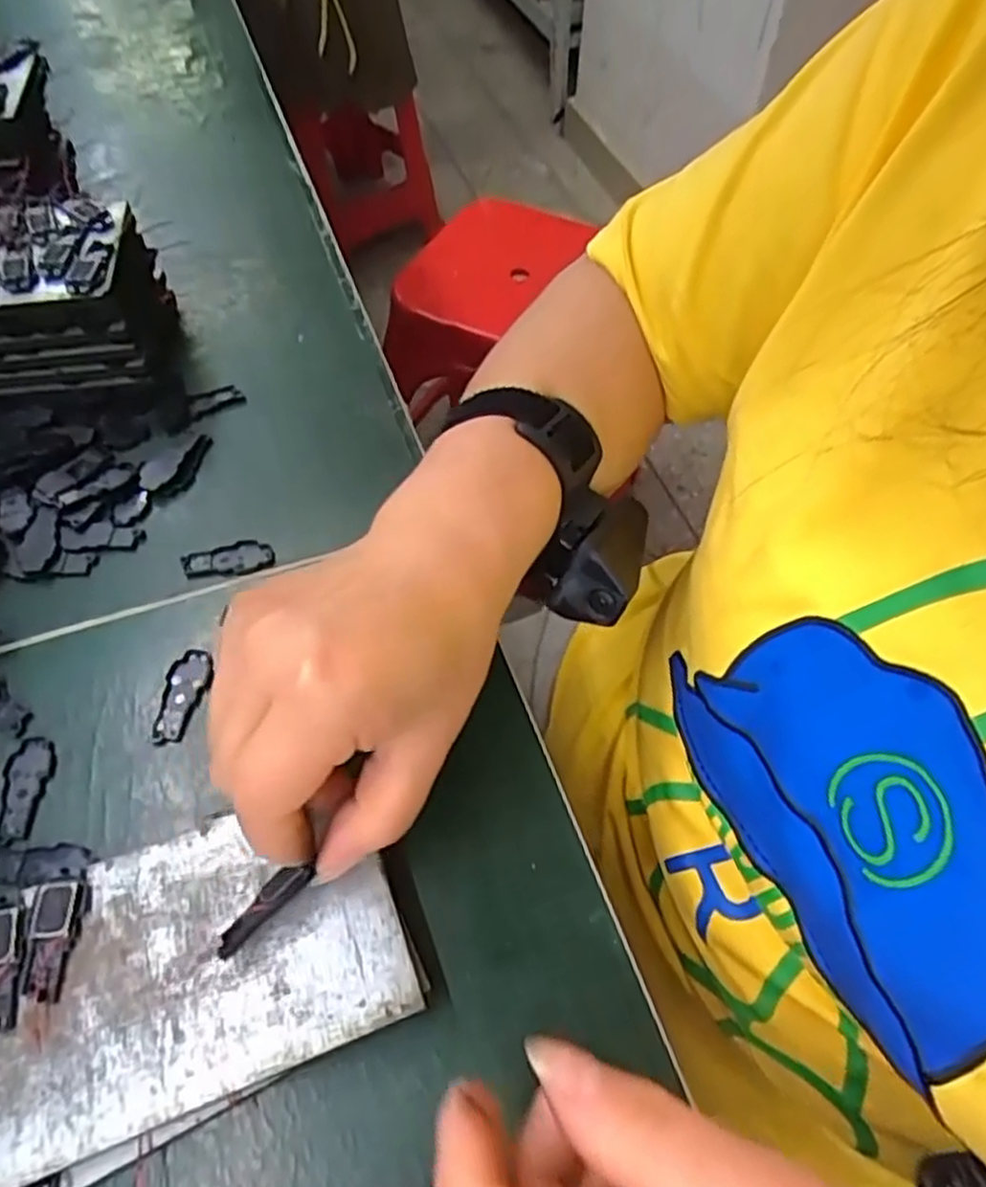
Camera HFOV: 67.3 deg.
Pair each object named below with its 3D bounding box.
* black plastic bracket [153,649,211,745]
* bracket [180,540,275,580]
[{"bbox_3d":[-0.123,0.040,0.294,0.015,0.004,0.040,1,58,1],"label":"black plastic bracket"},{"bbox_3d":[-0.118,-0.016,0.330,0.039,0.004,0.016,-8,58,-4],"label":"bracket"}]

